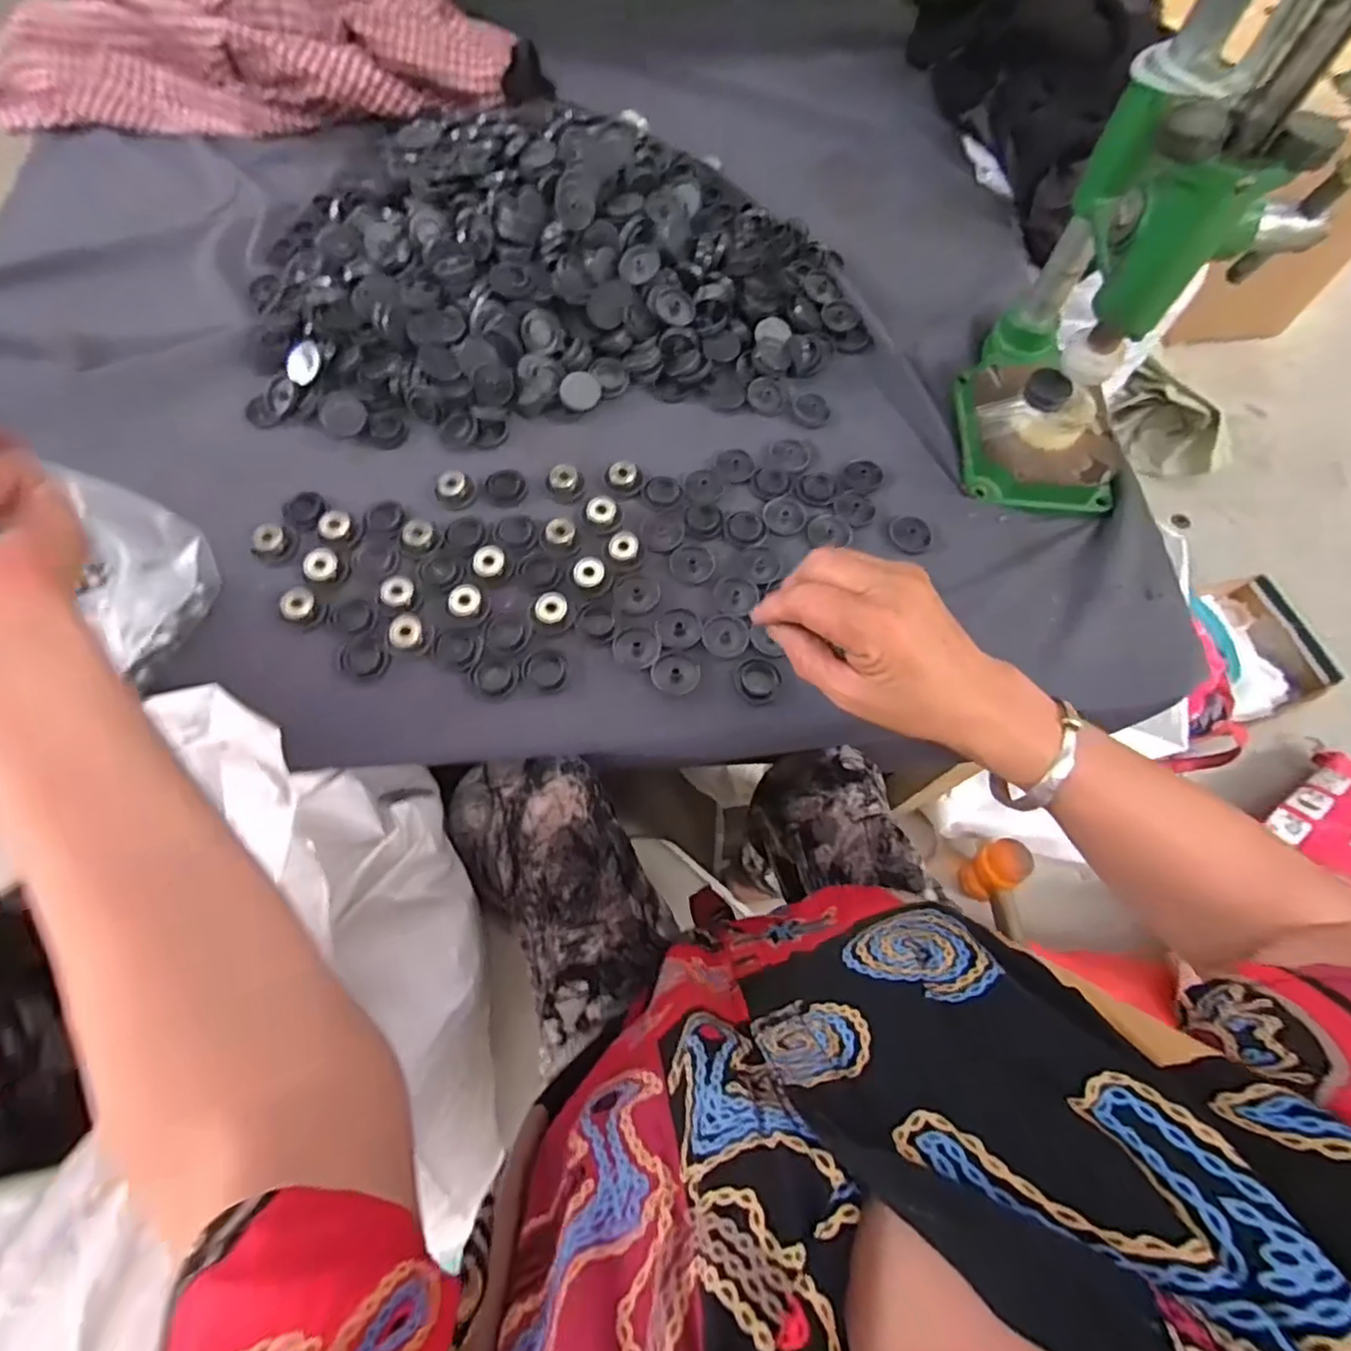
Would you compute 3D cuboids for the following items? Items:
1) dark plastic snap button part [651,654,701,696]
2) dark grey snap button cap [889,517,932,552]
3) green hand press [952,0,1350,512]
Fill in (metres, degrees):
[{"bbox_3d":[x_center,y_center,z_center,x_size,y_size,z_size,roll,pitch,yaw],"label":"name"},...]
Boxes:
[{"bbox_3d":[0.000,-0.001,0.466,0.034,0.009,0.028,-5,66,-4],"label":"dark plastic snap button part"},{"bbox_3d":[0.182,-0.108,0.511,0.032,0.013,0.024,18,66,7],"label":"dark grey snap button cap"},{"bbox_3d":[0.327,-0.284,0.398,0.163,0.367,0.181,19,66,7],"label":"green hand press"}]

